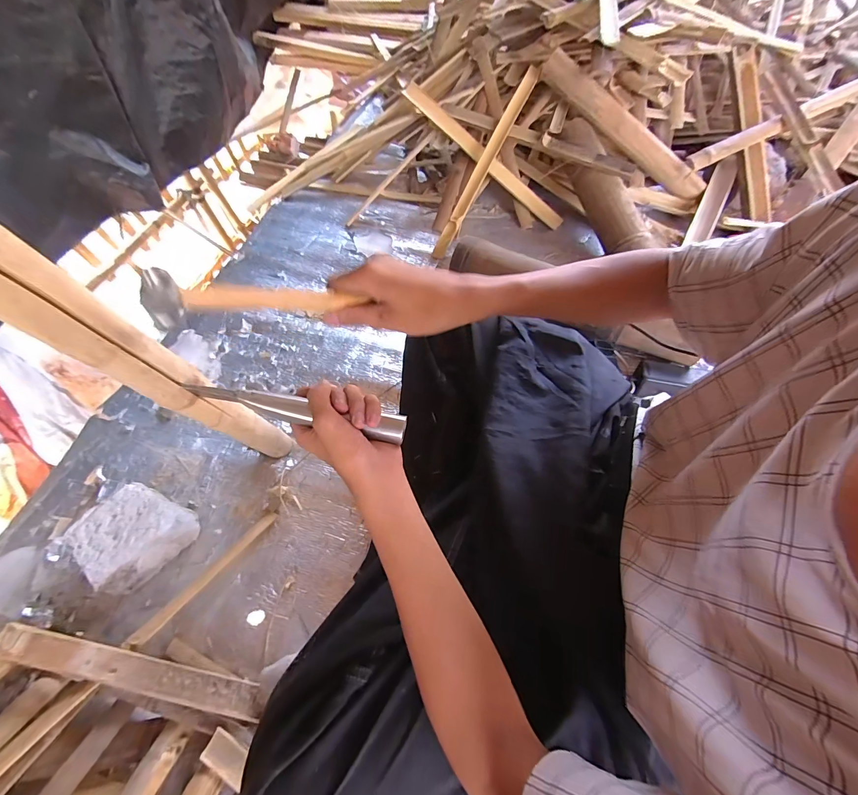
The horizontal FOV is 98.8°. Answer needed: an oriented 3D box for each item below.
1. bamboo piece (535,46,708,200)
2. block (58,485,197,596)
[{"bbox_3d":[0.490,-0.669,0.919,0.499,0.073,0.066,29,62,-13],"label":"bamboo piece"},{"bbox_3d":[-0.448,0.210,0.568,0.115,0.085,0.133,33,65,18],"label":"block"}]

